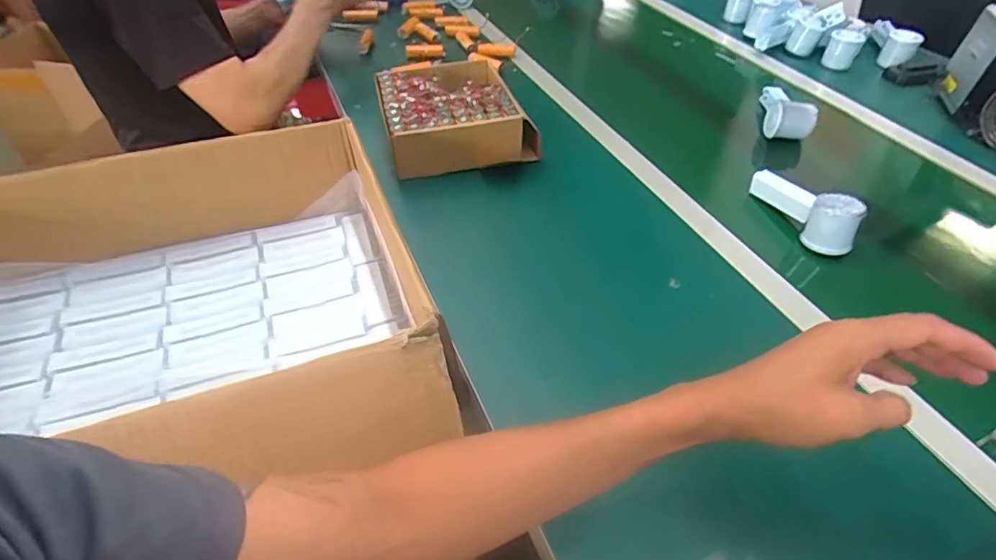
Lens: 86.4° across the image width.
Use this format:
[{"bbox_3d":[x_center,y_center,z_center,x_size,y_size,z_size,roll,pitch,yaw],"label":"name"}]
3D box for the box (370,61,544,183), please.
[{"bbox_3d":[-0.066,-0.256,0.805,0.212,0.081,0.203,-10,47,-11],"label":"box"}]

